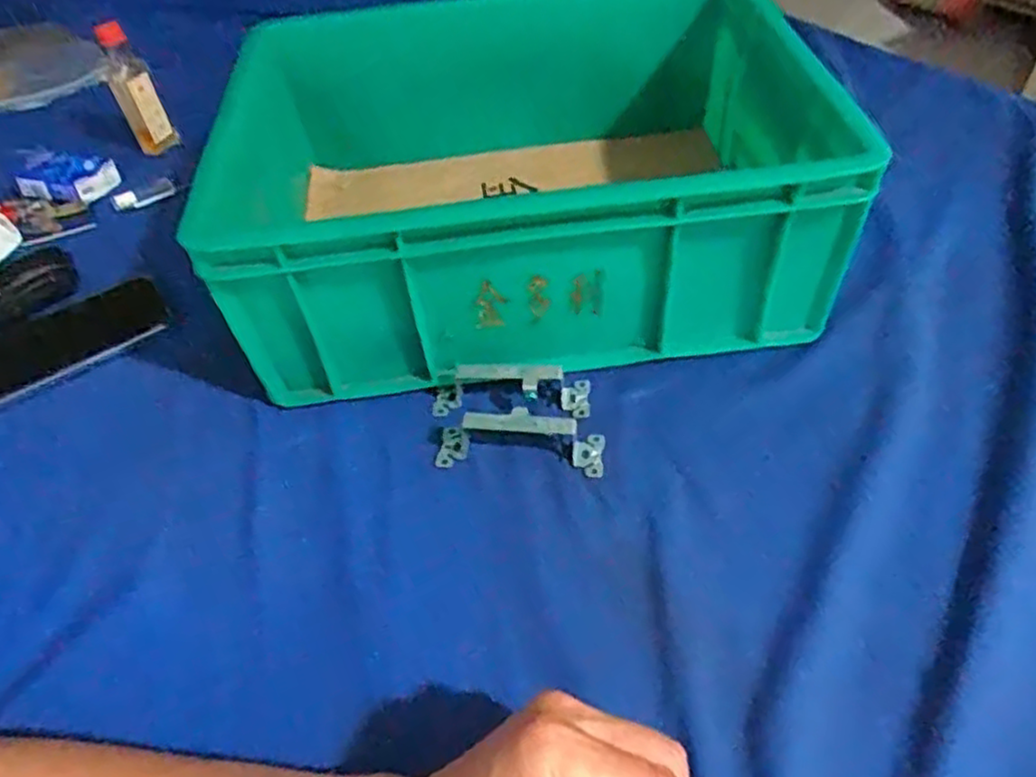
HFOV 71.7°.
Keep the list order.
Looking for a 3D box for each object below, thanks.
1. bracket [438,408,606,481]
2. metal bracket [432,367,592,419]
[{"bbox_3d":[0.002,0.033,0.450,0.103,0.030,0.030,1,49,7],"label":"bracket"},{"bbox_3d":[-0.005,0.000,0.477,0.104,0.035,0.031,-4,49,3],"label":"metal bracket"}]

